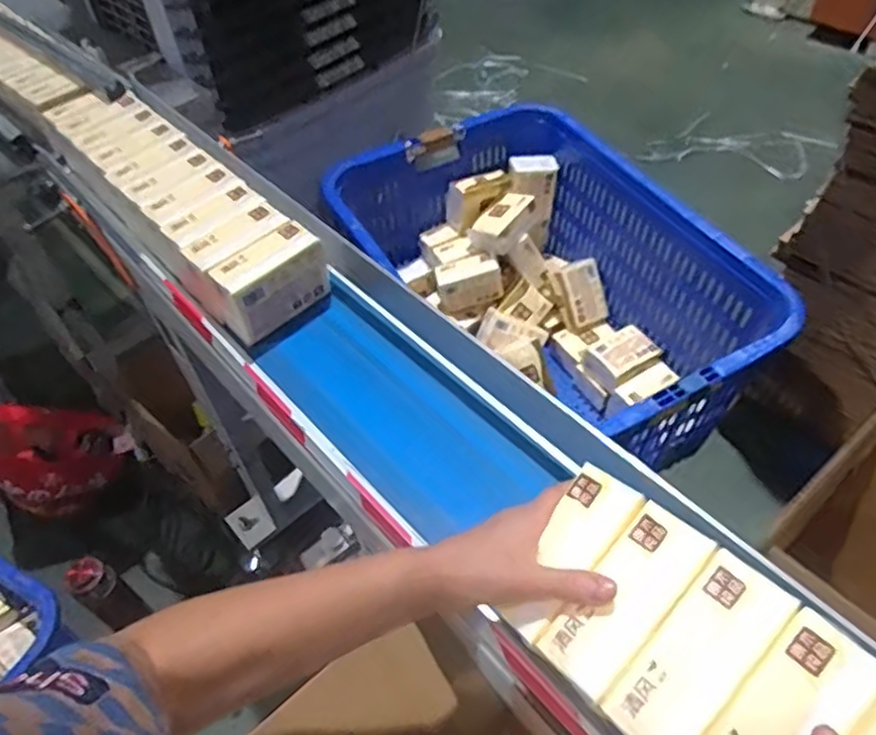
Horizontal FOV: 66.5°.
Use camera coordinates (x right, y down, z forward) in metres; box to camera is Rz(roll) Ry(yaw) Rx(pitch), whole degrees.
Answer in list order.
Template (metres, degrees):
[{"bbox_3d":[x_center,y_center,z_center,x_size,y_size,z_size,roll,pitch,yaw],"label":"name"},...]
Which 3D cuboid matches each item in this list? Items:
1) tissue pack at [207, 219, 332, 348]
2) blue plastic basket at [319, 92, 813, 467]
[{"bbox_3d":[-0.191,-0.098,0.763,0.120,0.077,0.062,-32,56,-23],"label":"tissue pack"},{"bbox_3d":[0.199,-0.131,1.220,0.493,0.309,0.732,-25,54,-18],"label":"blue plastic basket"}]

